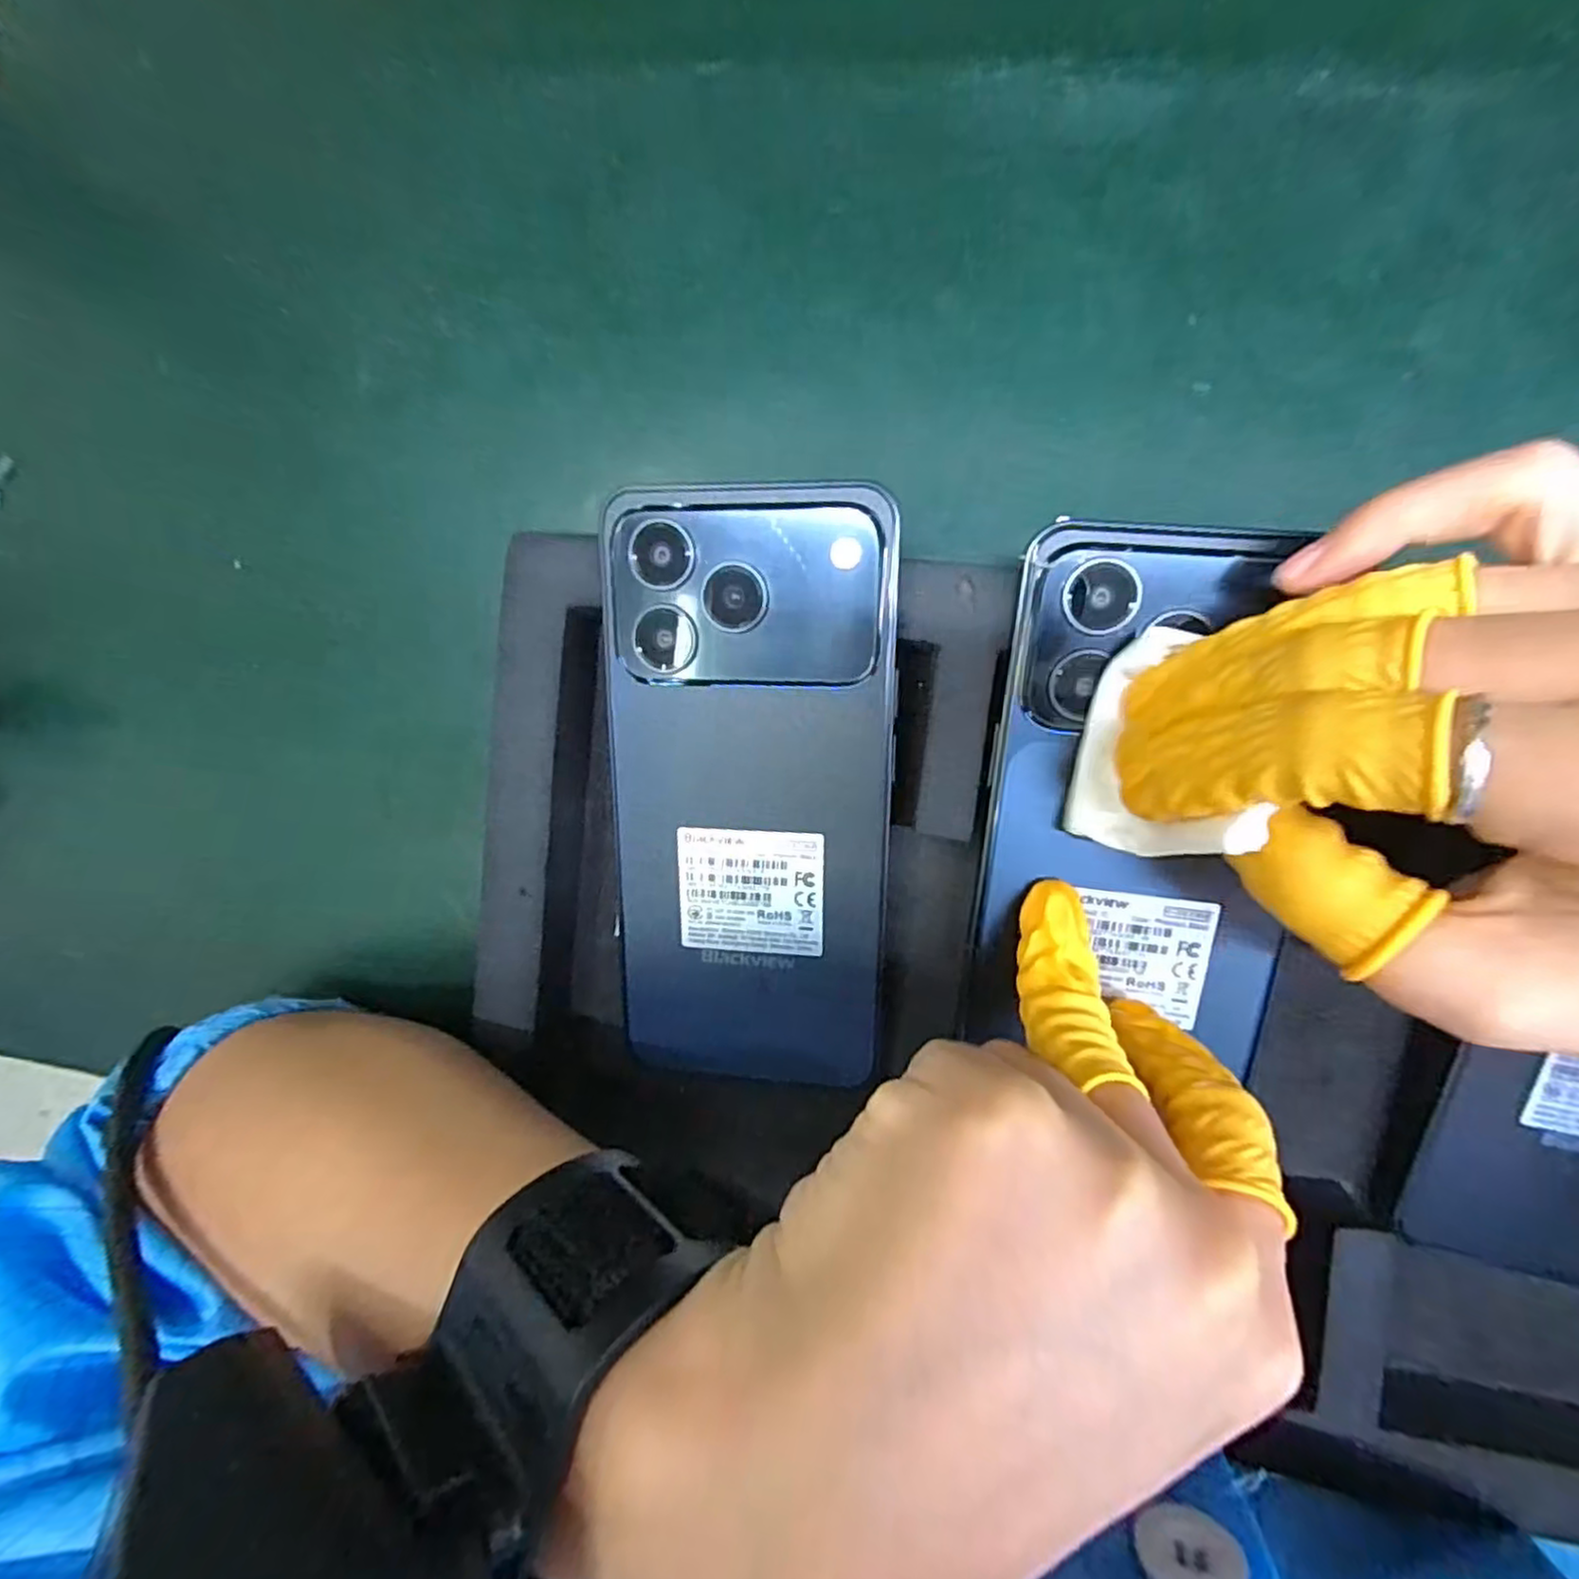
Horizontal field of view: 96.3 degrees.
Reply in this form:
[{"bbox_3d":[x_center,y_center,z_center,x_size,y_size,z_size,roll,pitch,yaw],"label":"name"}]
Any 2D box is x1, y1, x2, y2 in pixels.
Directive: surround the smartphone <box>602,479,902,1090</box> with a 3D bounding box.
[{"bbox_3d":[-0.011,0.006,0.190,0.074,0.005,0.161,3,104,8],"label":"smartphone"}]

